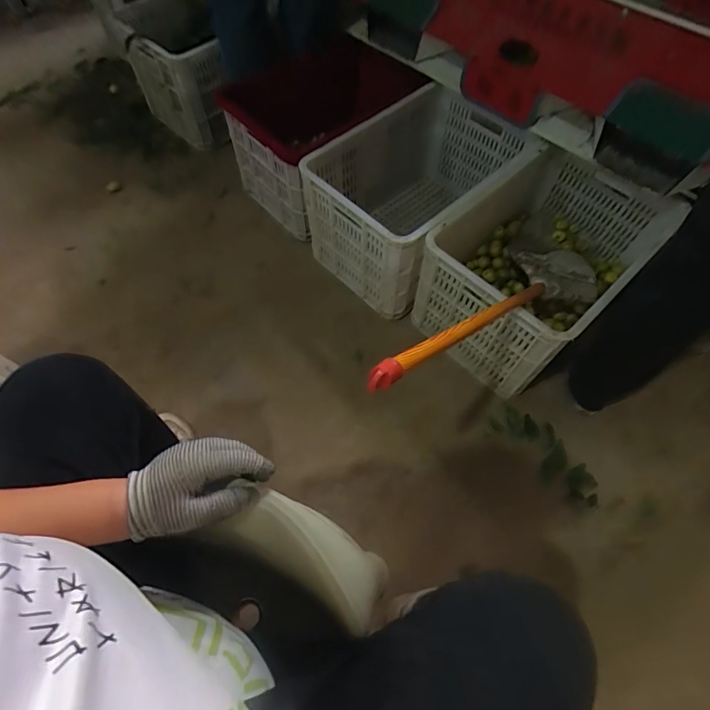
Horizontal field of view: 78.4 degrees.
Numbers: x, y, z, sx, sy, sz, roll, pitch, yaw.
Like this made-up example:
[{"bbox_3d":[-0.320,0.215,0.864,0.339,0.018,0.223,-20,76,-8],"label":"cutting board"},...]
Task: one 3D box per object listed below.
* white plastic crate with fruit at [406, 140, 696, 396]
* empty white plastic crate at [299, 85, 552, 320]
[{"bbox_3d":[0.449,-0.222,1.057,0.522,0.280,0.359,-40,70,-19],"label":"white plastic crate with fruit"},{"bbox_3d":[0.176,-0.423,1.178,0.536,0.298,0.364,-38,67,-19],"label":"empty white plastic crate"}]

